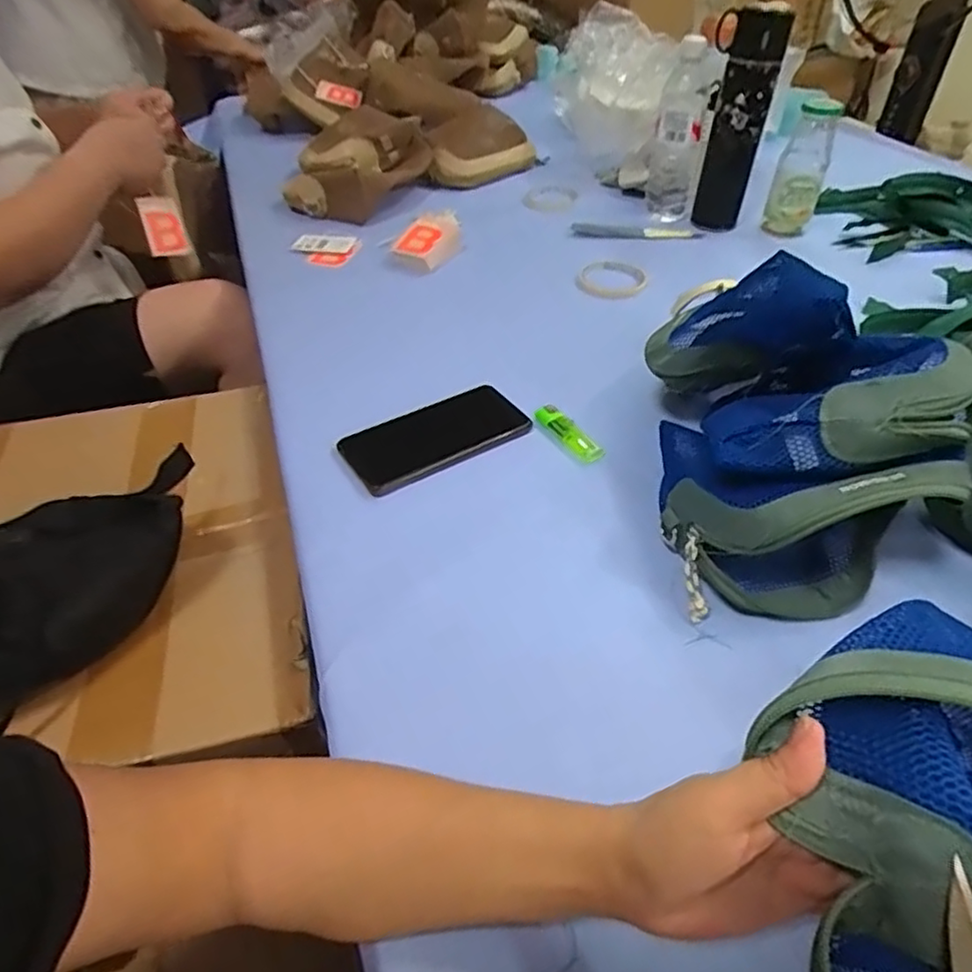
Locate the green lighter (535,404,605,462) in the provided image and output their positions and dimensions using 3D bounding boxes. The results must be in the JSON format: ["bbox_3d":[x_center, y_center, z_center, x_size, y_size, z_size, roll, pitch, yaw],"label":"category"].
[{"bbox_3d":[0.076,-0.050,0.594,0.024,0.016,0.080,-22,48,-21],"label":"green lighter"}]

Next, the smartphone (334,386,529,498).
[{"bbox_3d":[-0.045,-0.048,0.590,0.163,0.014,0.078,-23,48,-22],"label":"smartphone"}]

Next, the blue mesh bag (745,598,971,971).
[{"bbox_3d":[0.186,0.131,0.255,0.141,0.108,0.131,-7,44,-7],"label":"blue mesh bag"}]

